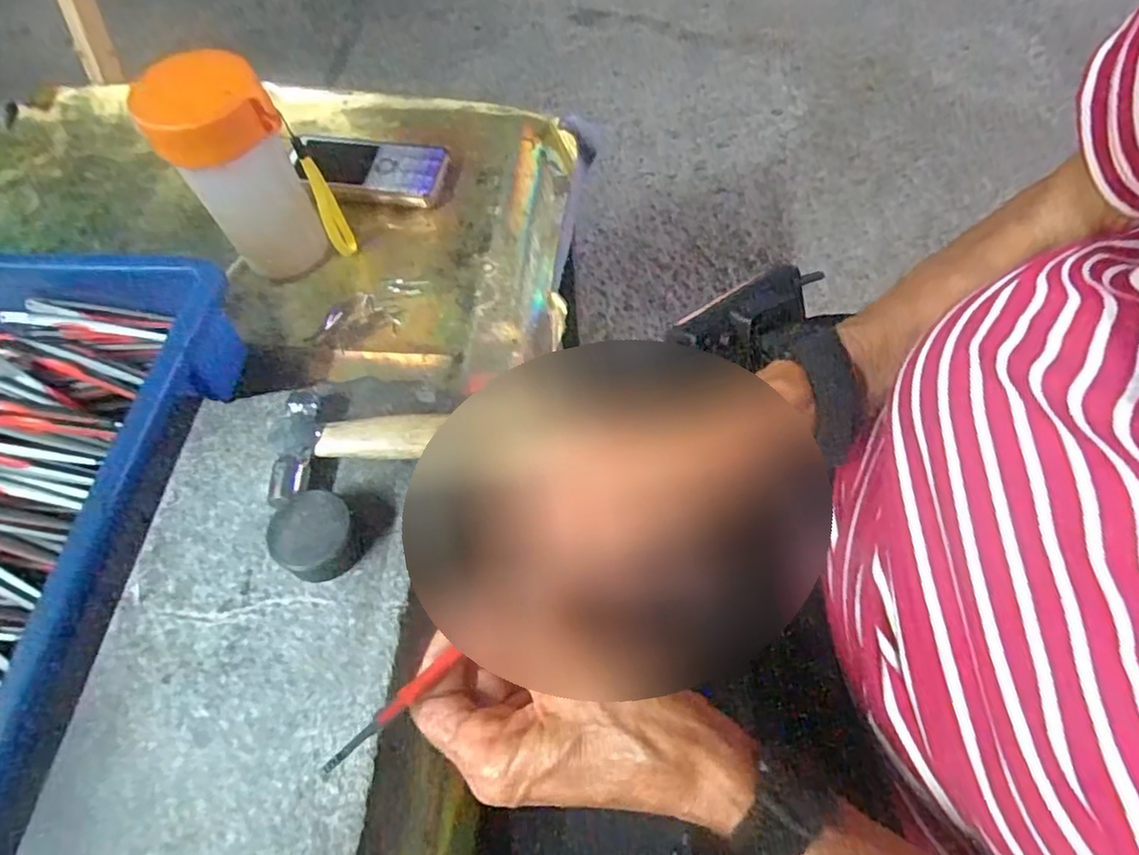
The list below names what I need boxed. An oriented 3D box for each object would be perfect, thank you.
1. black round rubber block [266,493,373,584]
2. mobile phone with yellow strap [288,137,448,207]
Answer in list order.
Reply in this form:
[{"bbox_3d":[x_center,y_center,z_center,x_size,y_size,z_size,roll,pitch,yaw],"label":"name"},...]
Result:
[{"bbox_3d":[-0.116,0.050,0.297,0.036,0.020,0.037,-1,61,1],"label":"black round rubber block"},{"bbox_3d":[-0.153,-0.197,0.499,0.117,0.017,0.050,9,61,7],"label":"mobile phone with yellow strap"}]

